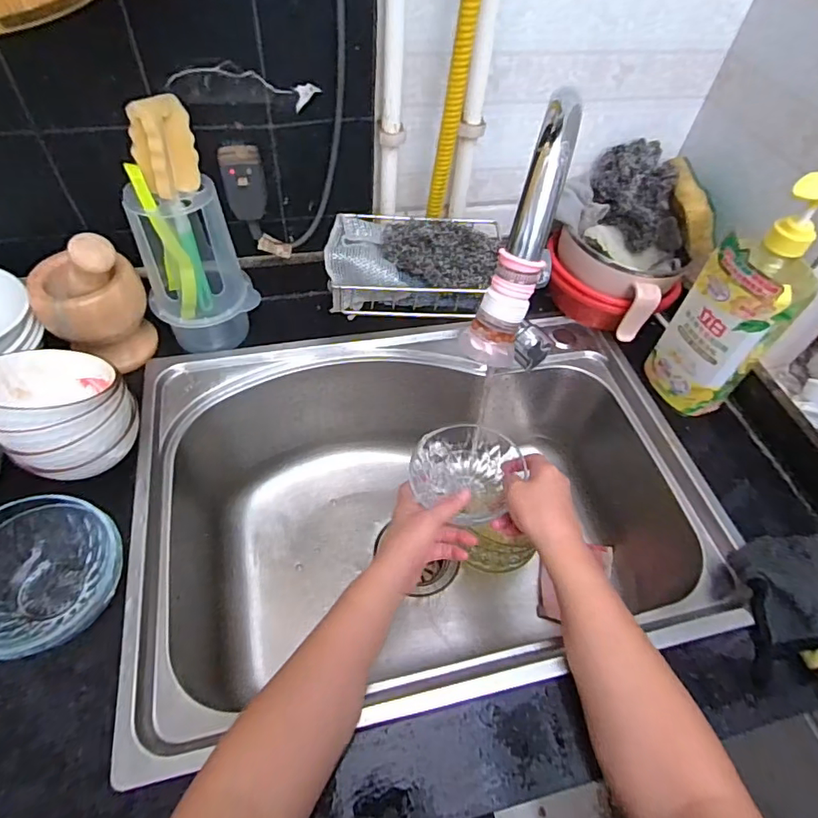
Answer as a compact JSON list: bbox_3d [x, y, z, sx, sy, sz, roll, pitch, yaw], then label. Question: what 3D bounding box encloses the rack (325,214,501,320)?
[{"bbox_3d":[-0.004,-0.151,0.529,0.157,0.065,0.096,-3,53,-7],"label":"rack"}]

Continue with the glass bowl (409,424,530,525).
[{"bbox_3d":[0.062,0.071,0.572,0.113,0.051,0.104,-34,63,-26],"label":"glass bowl"}]

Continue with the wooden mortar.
[{"bbox_3d":[-0.342,-0.116,0.556,0.105,0.152,0.085,-26,59,-22],"label":"wooden mortar"}]

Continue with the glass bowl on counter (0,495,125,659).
[{"bbox_3d":[-0.299,0.133,0.418,0.117,0.058,0.122,2,53,-3],"label":"glass bowl on counter"}]

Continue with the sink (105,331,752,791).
[{"bbox_3d":[0.015,0.120,0.624,0.575,0.207,0.412,-9,54,-11],"label":"sink"}]

